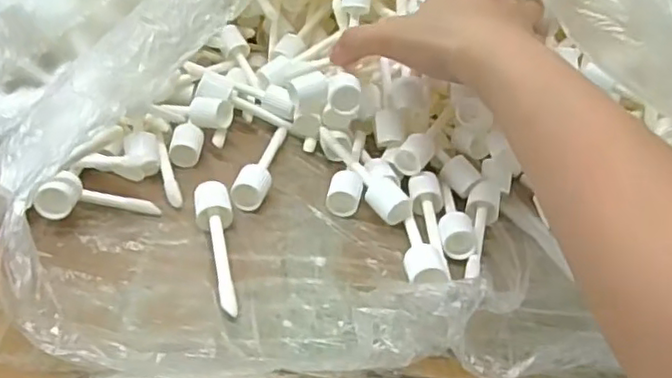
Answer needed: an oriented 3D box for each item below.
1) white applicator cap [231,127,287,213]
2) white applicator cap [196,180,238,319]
[{"bbox_3d":[-0.040,-0.016,0.378,0.017,0.018,0.083,12,38,6],"label":"white applicator cap"},{"bbox_3d":[-0.058,0.027,0.315,0.018,0.014,0.081,-2,39,-13],"label":"white applicator cap"}]

